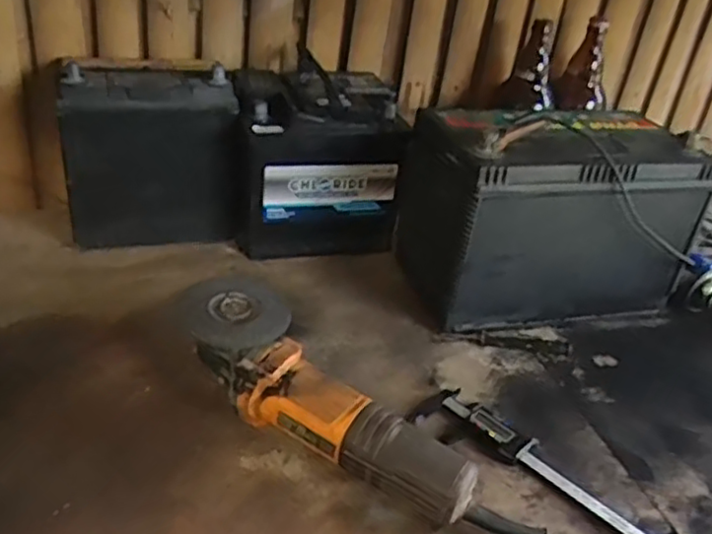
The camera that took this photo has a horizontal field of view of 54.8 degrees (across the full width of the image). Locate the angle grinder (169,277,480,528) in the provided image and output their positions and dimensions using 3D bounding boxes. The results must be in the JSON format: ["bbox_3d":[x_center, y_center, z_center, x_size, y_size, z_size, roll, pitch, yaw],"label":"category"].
[{"bbox_3d":[-0.031,0.112,0.581,0.294,0.072,0.092,35,39,17],"label":"angle grinder"}]

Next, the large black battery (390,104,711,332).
[{"bbox_3d":[0.226,-0.064,0.797,0.308,0.213,0.174,-1,32,-14],"label":"large black battery"}]

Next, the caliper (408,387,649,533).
[{"bbox_3d":[0.167,0.174,0.602,0.259,0.015,0.057,28,37,30],"label":"caliper"}]

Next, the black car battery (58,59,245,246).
[{"bbox_3d":[-0.238,-0.134,0.826,0.190,0.198,0.118,-1,32,-14],"label":"black car battery"}]

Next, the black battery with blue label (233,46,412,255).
[{"bbox_3d":[-0.057,-0.138,0.878,0.200,0.188,0.172,-3,33,-17],"label":"black battery with blue label"}]

